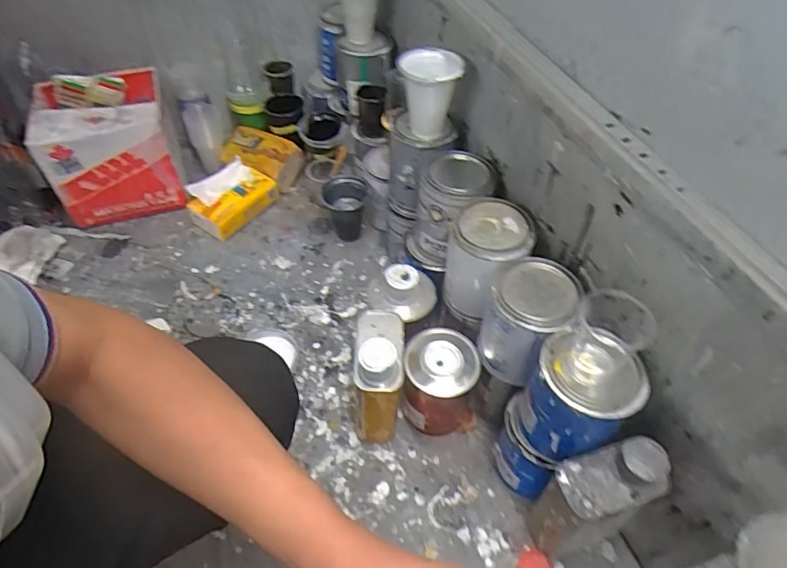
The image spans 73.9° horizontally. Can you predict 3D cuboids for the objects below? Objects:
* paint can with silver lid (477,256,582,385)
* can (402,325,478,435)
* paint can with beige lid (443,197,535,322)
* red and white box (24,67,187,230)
[{"bbox_3d":[0.166,0.046,0.661,0.100,0.131,0.111,18,52,12],"label":"paint can with silver lid"},{"bbox_3d":[0.068,0.145,0.742,0.103,0.145,0.095,1,51,-1],"label":"can"},{"bbox_3d":[0.128,-0.032,0.731,0.103,0.134,0.116,6,51,3],"label":"paint can with beige lid"},{"bbox_3d":[-0.572,-0.280,1.061,0.235,0.188,0.242,-15,53,-13],"label":"red and white box"}]

